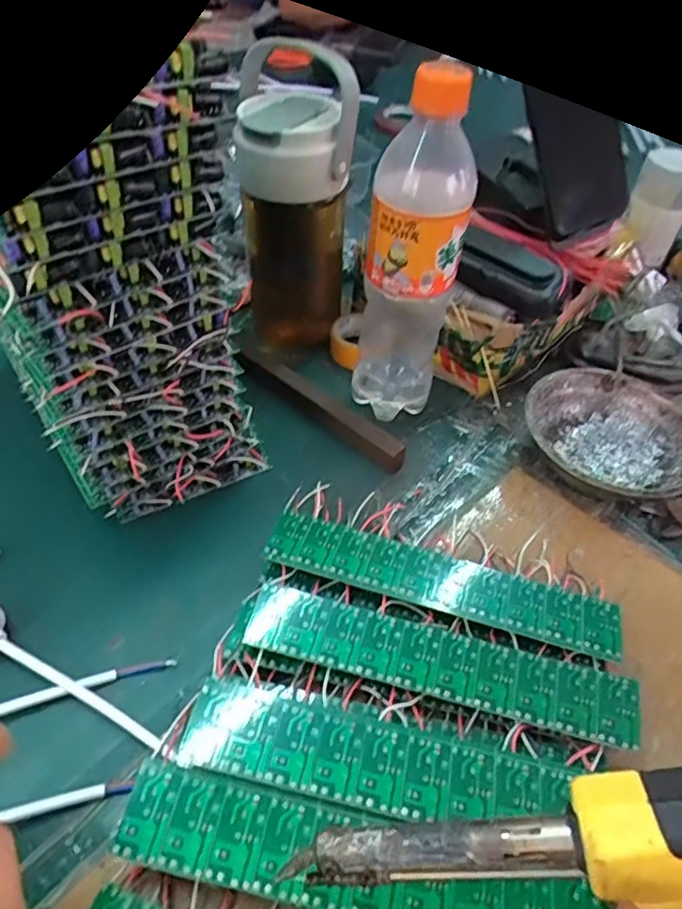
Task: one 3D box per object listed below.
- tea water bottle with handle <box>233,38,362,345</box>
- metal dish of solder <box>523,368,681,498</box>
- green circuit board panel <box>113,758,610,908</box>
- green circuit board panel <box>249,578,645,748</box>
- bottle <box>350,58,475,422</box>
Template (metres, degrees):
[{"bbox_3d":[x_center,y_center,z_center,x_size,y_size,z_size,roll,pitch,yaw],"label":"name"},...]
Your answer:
[{"bbox_3d":[-0.036,-0.179,0.469,0.083,0.224,0.076,0,47,-5],"label":"tea water bottle with handle"},{"bbox_3d":[0.197,-0.008,0.447,0.127,0.042,0.120,3,47,-3],"label":"metal dish of solder"},{"bbox_3d":[0.008,0.177,0.257,0.203,0.018,0.038,12,47,5],"label":"green circuit board panel"},{"bbox_3d":[0.052,0.107,0.318,0.199,0.005,0.041,13,55,7],"label":"green circuit board panel"},{"bbox_3d":[0.047,-0.127,0.408,0.058,0.243,0.071,8,47,1],"label":"bottle"}]

